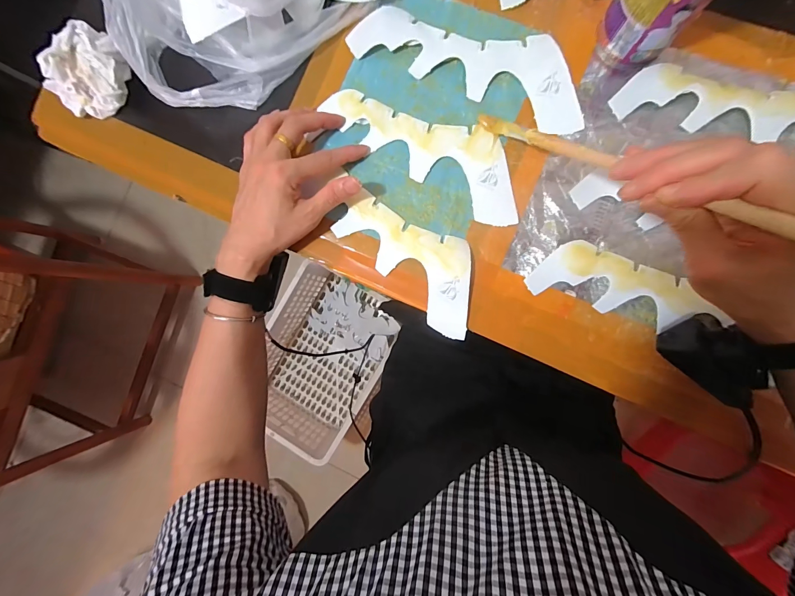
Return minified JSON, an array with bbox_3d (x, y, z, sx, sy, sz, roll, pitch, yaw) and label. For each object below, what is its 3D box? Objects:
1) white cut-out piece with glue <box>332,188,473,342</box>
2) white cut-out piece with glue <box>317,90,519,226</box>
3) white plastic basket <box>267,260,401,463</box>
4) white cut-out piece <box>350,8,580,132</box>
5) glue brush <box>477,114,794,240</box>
[{"bbox_3d":[0.019,-0.040,0.327,0.162,0.013,0.074,45,101,4],"label":"white cut-out piece with glue"},{"bbox_3d":[0.033,-0.150,0.327,0.209,0.006,0.072,35,93,5],"label":"white cut-out piece with glue"},{"bbox_3d":[-0.208,0.160,0.950,0.269,0.198,0.425,26,91,4],"label":"white plastic basket"},{"bbox_3d":[0.071,-0.228,0.322,0.226,0.008,0.071,25,93,5],"label":"white cut-out piece"},{"bbox_3d":[0.139,-0.095,0.235,0.015,0.014,0.261,-42,45,6],"label":"glue brush"}]

